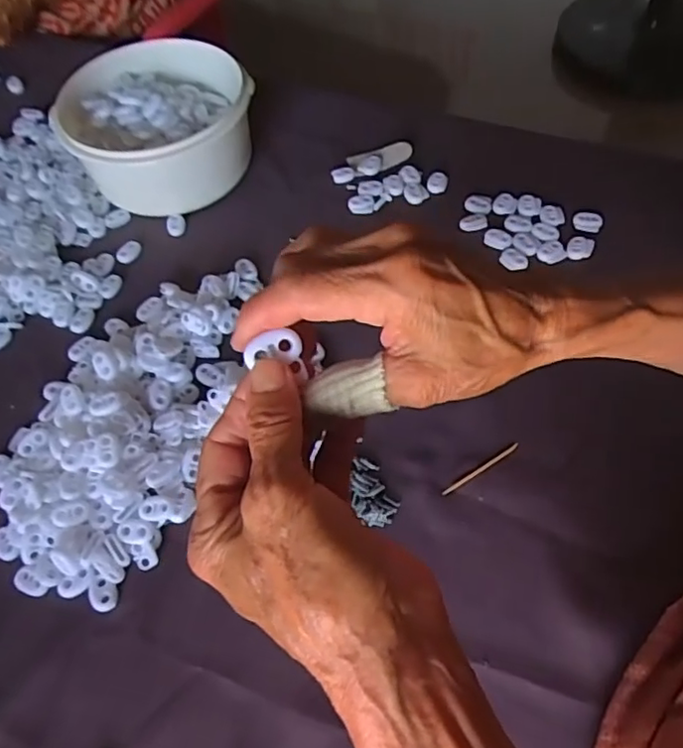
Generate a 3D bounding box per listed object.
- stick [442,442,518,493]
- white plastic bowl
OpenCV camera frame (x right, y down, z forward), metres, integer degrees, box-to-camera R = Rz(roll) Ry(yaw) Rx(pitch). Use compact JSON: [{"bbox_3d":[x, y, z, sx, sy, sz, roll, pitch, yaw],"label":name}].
[{"bbox_3d":[0.091,0.061,0.397,0.061,0.004,0.004,-28,60,-14],"label":"stick"},{"bbox_3d":[-0.157,-0.215,0.540,0.158,0.082,0.154,-1,57,2],"label":"white plastic bowl"}]

